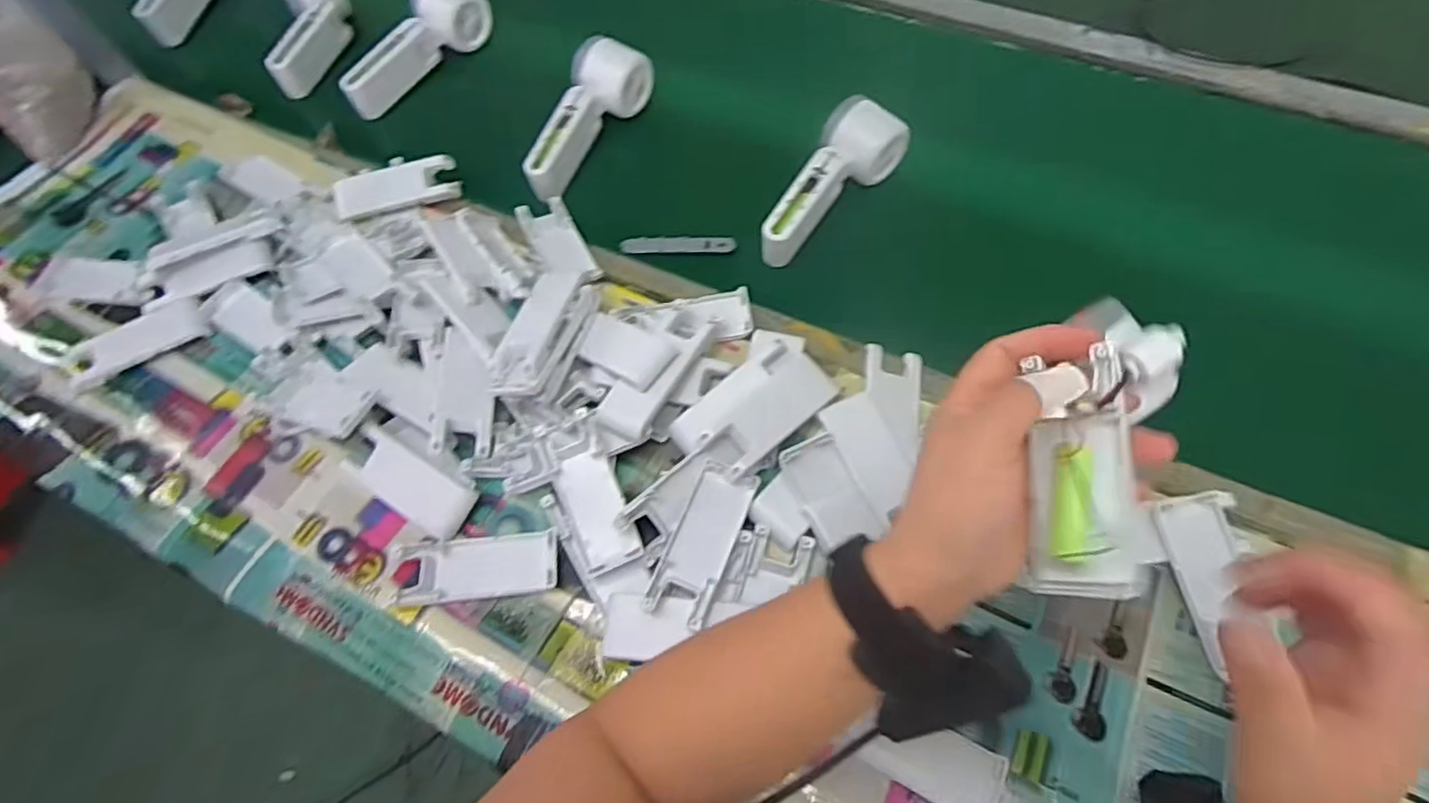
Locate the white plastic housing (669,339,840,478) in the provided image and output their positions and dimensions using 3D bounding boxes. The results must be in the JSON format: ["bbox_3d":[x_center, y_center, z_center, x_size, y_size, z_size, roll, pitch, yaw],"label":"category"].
[{"bbox_3d":[0.028,0.000,0.464,0.106,0.015,0.064,-40,68,-16],"label":"white plastic housing"}]

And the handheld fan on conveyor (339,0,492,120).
[{"bbox_3d":[-0.297,-0.350,0.681,0.057,0.062,0.169,25,67,14],"label":"handheld fan on conveyor"}]

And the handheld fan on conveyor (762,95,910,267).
[{"bbox_3d":[0.103,-0.178,0.568,0.066,0.046,0.157,25,67,14],"label":"handheld fan on conveyor"}]

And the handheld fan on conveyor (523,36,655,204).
[{"bbox_3d":[-0.123,-0.257,0.609,0.052,0.055,0.164,26,67,15],"label":"handheld fan on conveyor"}]

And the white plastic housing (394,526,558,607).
[{"bbox_3d":[-0.153,0.107,0.441,0.101,0.009,0.039,-7,63,-1],"label":"white plastic housing"}]

